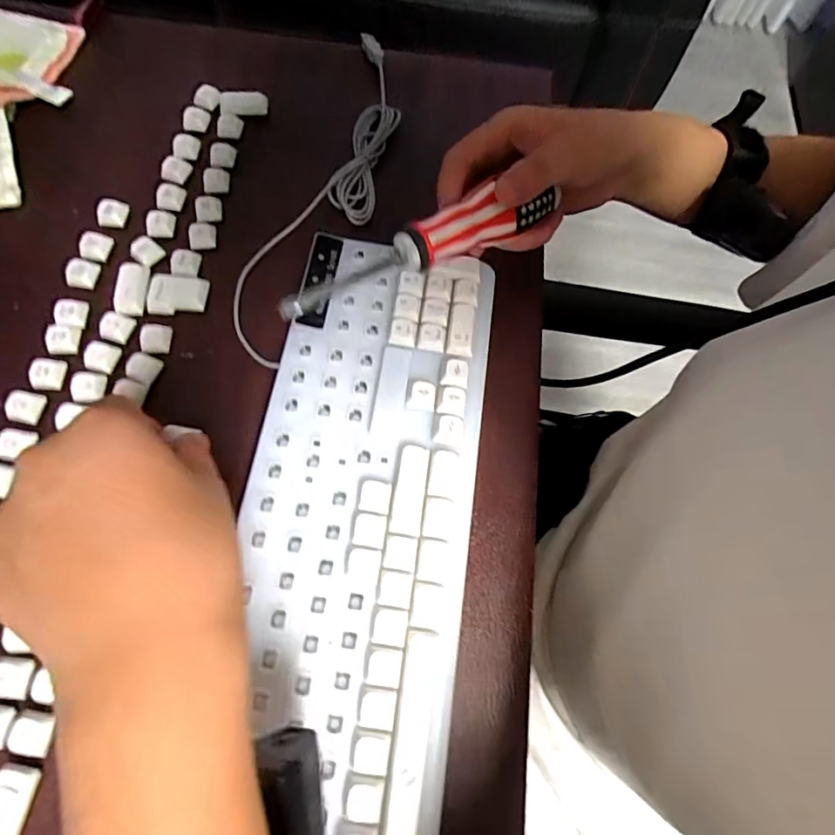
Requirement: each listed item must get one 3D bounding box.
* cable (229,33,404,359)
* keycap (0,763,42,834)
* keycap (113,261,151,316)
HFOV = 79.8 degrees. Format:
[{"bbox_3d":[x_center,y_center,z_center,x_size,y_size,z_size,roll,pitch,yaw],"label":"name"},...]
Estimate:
[{"bbox_3d":[-0.062,-0.163,0.359,0.055,0.026,0.278,19,73,3],"label":"cable"},{"bbox_3d":[-0.195,0.184,0.237,0.019,0.009,0.032,9,73,0],"label":"keycap"},{"bbox_3d":[-0.188,-0.086,0.329,0.019,0.007,0.037,3,73,-1],"label":"keycap"}]

